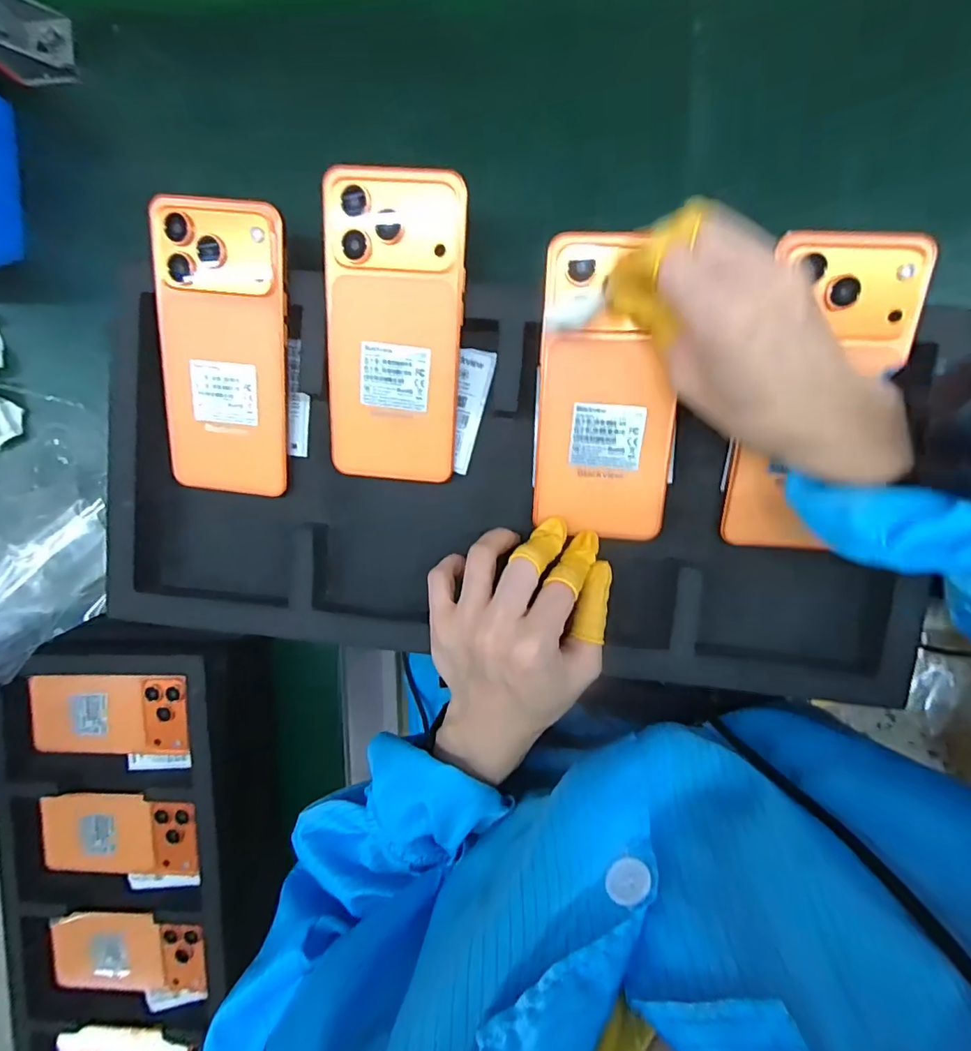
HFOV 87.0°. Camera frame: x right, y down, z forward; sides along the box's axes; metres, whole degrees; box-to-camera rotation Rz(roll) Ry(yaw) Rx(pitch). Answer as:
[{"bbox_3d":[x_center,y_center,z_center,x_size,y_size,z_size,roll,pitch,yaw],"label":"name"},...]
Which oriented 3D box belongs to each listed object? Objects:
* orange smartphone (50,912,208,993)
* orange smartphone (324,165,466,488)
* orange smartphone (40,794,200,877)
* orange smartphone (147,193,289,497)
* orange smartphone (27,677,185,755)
[{"bbox_3d":[-0.326,0.396,0.471,0.135,0.011,0.073,-1,91,0],"label":"orange smartphone"},{"bbox_3d":[-0.053,-0.106,0.292,0.076,0.007,0.162,8,111,6],"label":"orange smartphone"},{"bbox_3d":[-0.335,0.288,0.472,0.138,0.012,0.081,-3,94,1],"label":"orange smartphone"},{"bbox_3d":[-0.156,-0.100,0.304,0.076,0.010,0.162,8,108,6],"label":"orange smartphone"},{"bbox_3d":[-0.341,0.175,0.468,0.151,0.017,0.075,-1,93,5],"label":"orange smartphone"}]

